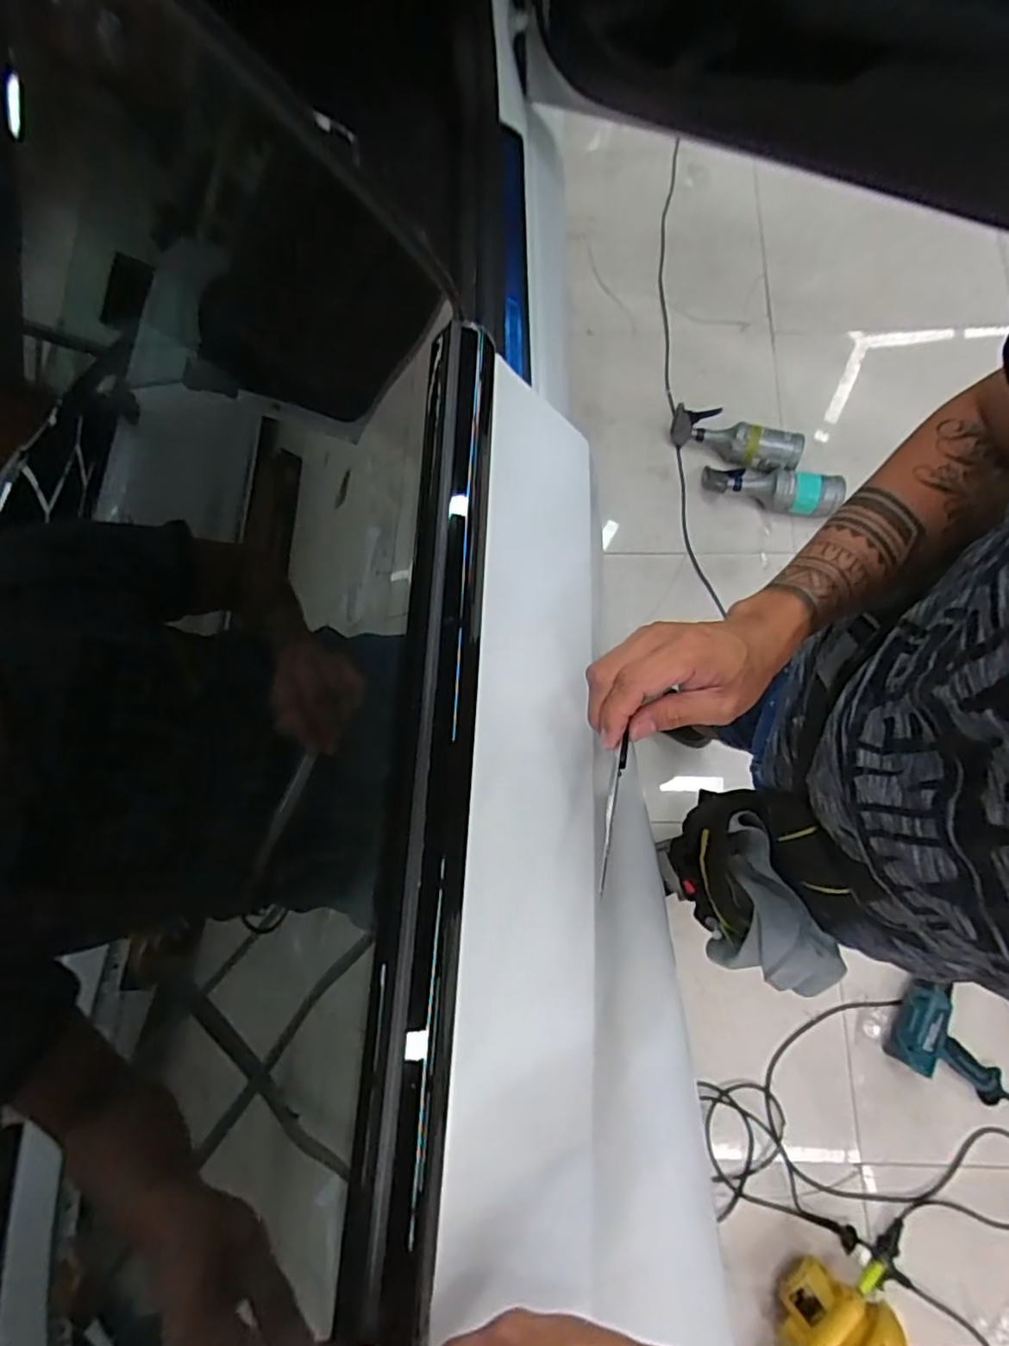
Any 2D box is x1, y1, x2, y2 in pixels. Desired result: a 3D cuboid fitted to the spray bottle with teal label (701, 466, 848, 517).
[{"bbox_3d":[0.631,-0.435,1.517,0.309,0.077,0.093,13,76,4],"label":"spray bottle with teal label"}]

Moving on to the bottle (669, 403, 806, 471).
[{"bbox_3d":[0.553,-0.560,1.555,0.309,0.077,0.092,22,77,6],"label":"bottle"}]

